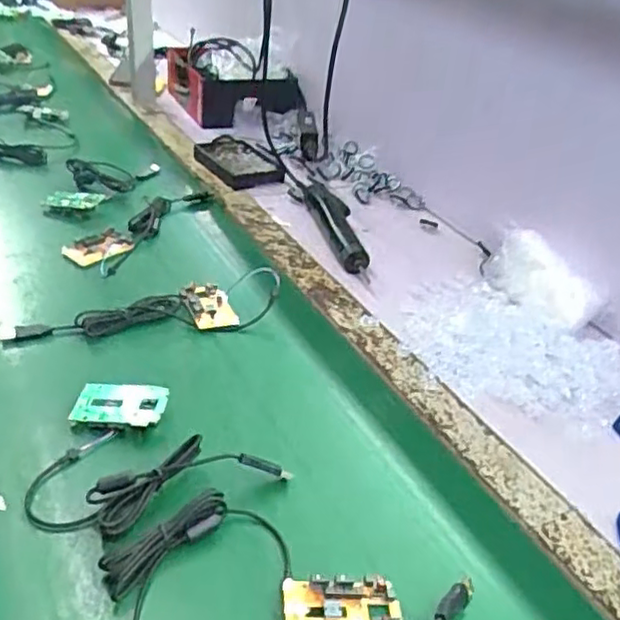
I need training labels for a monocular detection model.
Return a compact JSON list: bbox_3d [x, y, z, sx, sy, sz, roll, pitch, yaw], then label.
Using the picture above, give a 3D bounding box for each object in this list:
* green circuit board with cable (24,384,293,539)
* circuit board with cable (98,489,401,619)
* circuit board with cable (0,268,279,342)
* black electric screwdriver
[{"bbox_3d":[-0.133,0.104,0.530,0.180,0.034,0.149,-10,37,-24],"label":"green circuit board with cable"},{"bbox_3d":[-0.042,0.179,0.443,0.176,0.018,0.133,-7,36,-21],"label":"circuit board with cable"},{"bbox_3d":[-0.172,-0.005,0.689,0.281,0.026,0.086,-2,35,-14],"label":"circuit board with cable"},{"bbox_3d":[0.032,-0.126,0.885,0.046,0.034,0.243,-2,35,-14],"label":"black electric screwdriver"}]

